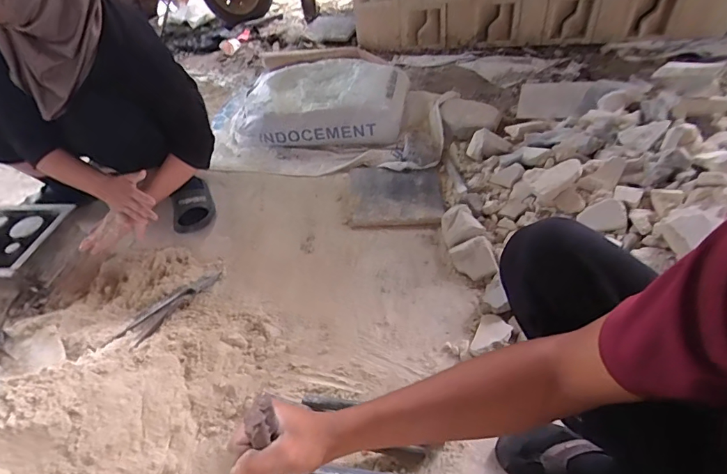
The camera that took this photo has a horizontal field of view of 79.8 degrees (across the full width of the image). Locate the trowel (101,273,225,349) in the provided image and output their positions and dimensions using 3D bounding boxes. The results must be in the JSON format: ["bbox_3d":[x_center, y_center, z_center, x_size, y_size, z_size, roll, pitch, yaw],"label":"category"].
[{"bbox_3d":[-0.408,0.153,0.937,0.070,0.030,0.294,12,27,17],"label":"trowel"}]

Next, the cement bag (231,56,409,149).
[{"bbox_3d":[-0.141,-0.467,1.509,0.584,0.152,0.363,-4,47,7],"label":"cement bag"}]

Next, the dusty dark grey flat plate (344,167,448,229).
[{"bbox_3d":[0.085,-0.123,1.229,0.261,0.013,0.256,-2,45,4],"label":"dusty dark grey flat plate"}]

